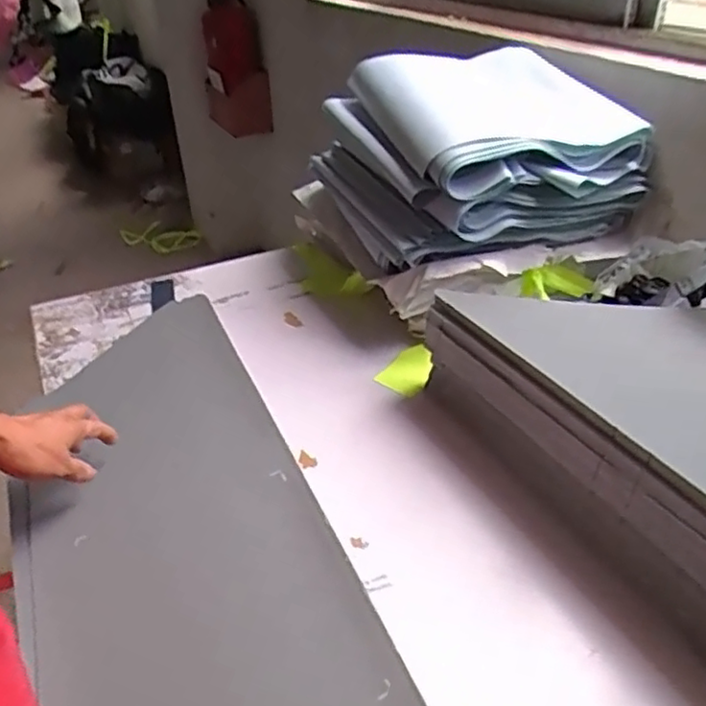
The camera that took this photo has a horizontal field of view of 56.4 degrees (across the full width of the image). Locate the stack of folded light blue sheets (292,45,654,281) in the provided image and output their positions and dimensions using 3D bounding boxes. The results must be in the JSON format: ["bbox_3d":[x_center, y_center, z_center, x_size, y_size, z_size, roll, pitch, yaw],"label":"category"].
[{"bbox_3d":[0.160,-0.323,1.061,0.419,0.213,0.474,-14,36,-18],"label":"stack of folded light blue sheets"}]

